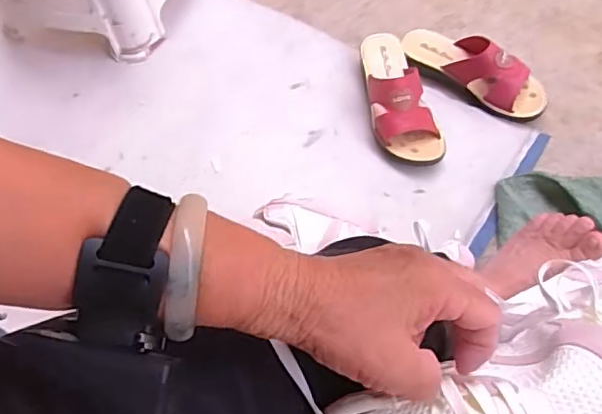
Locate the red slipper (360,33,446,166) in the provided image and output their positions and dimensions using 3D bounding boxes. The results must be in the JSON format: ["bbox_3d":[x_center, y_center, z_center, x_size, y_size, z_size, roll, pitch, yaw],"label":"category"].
[{"bbox_3d":[0.142,-0.167,0.866,0.090,0.079,0.221,-8,63,2],"label":"red slipper"}]

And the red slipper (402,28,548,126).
[{"bbox_3d":[0.258,-0.208,0.894,0.228,0.077,0.076,33,71,20],"label":"red slipper"}]

